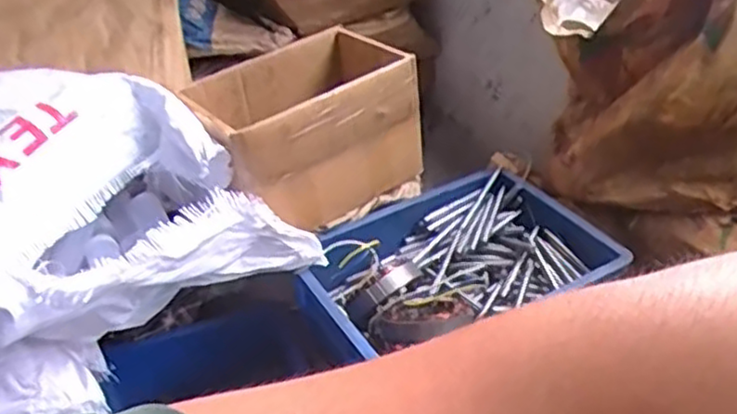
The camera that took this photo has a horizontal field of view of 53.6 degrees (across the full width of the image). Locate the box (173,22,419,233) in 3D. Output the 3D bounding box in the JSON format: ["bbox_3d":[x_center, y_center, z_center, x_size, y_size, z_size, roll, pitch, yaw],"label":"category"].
[{"bbox_3d":[-0.101,-0.118,1.126,0.323,0.207,0.207,-26,42,-29],"label":"box"}]

